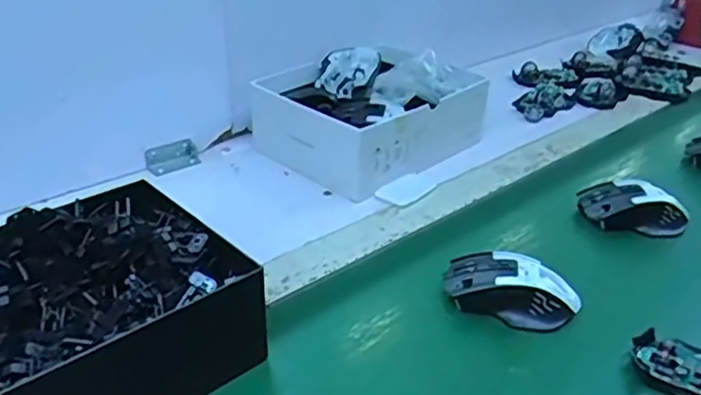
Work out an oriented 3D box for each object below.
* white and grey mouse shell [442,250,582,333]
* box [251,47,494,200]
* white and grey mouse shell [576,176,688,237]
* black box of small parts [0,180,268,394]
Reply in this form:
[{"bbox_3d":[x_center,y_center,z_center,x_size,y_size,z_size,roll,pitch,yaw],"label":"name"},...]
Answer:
[{"bbox_3d":[0.141,0.076,0.571,0.115,0.036,0.061,17,33,16],"label":"white and grey mouse shell"},{"bbox_3d":[0.032,-0.113,0.840,0.214,0.095,0.264,32,39,34],"label":"box"},{"bbox_3d":[0.303,0.010,0.695,0.112,0.039,0.060,12,32,7],"label":"white and grey mouse shell"},{"bbox_3d":[-0.204,0.089,0.471,0.226,0.096,0.182,-23,43,-39],"label":"black box of small parts"}]

